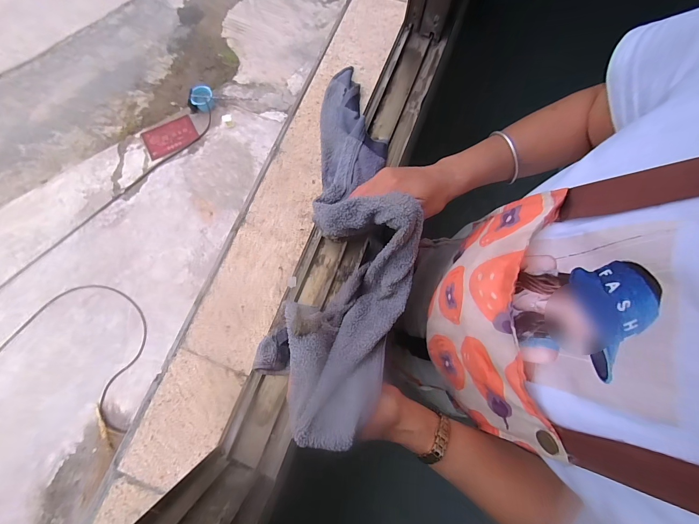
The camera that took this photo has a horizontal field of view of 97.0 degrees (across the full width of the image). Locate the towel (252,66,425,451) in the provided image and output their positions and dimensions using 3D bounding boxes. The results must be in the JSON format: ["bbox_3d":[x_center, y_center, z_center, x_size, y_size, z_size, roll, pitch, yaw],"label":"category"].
[{"bbox_3d":[-0.007,-0.049,0.354,0.155,0.138,0.449,4,68,1],"label":"towel"}]

